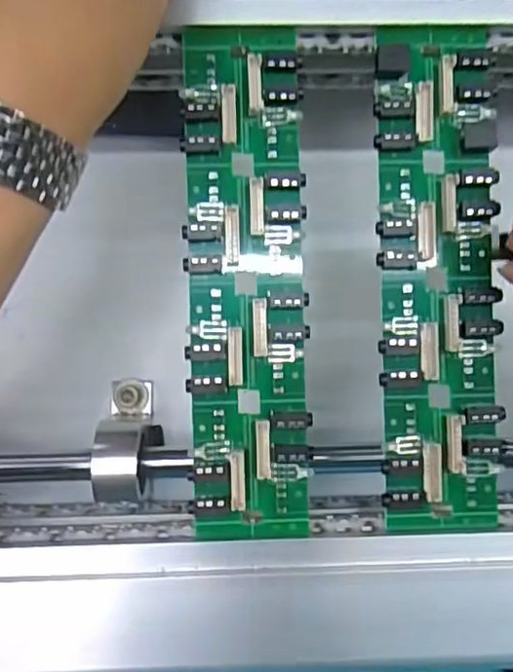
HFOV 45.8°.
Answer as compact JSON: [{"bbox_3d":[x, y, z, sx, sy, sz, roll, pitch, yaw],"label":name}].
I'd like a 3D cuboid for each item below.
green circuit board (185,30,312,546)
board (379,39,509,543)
[{"bbox_3d":[-0.003,-0.020,0.222,0.043,0.009,0.185,-1,87,-1],"label":"green circuit board"},{"bbox_3d":[0.067,-0.021,0.223,0.044,0.009,0.182,0,87,-1],"label":"board"}]

